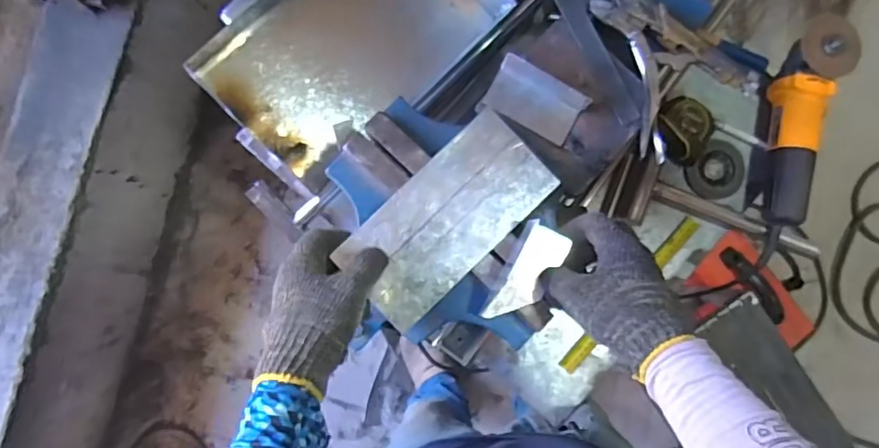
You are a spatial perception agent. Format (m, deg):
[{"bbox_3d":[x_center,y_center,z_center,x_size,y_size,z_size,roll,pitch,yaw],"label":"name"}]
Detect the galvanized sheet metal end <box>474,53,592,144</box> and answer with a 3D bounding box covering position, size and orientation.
[{"bbox_3d":[0.103,-0.132,0.604,0.102,0.015,0.066,30,99,0],"label":"galvanized sheet metal end"}]

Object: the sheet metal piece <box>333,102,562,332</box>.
[{"bbox_3d":[0.007,-0.005,0.521,0.201,0.005,0.099,-44,89,-3],"label":"sheet metal piece"}]

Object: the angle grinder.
[{"bbox_3d":[0.499,-0.138,0.758,0.078,0.075,0.279,13,85,-4],"label":"angle grinder"}]

